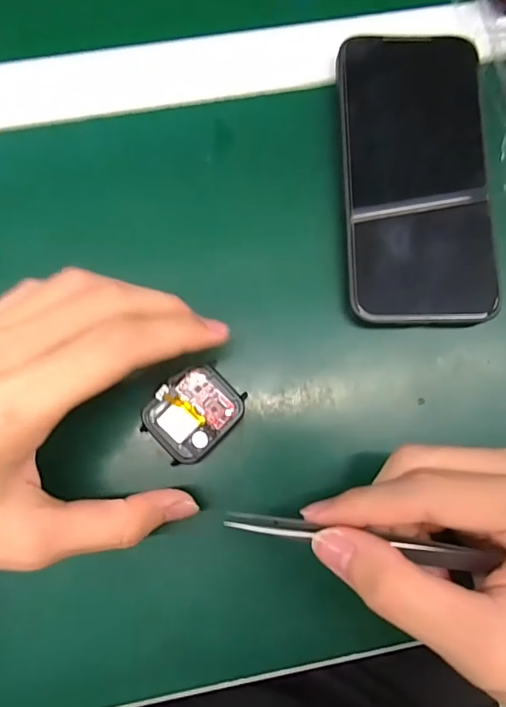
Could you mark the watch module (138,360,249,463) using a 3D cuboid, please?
[{"bbox_3d":[-0.028,0.030,0.230,0.045,0.013,0.038,-44,86,-7],"label":"watch module"}]

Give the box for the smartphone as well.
[{"bbox_3d":[0.087,-0.096,0.251,0.076,0.010,0.161,0,82,-2],"label":"smartphone"}]

